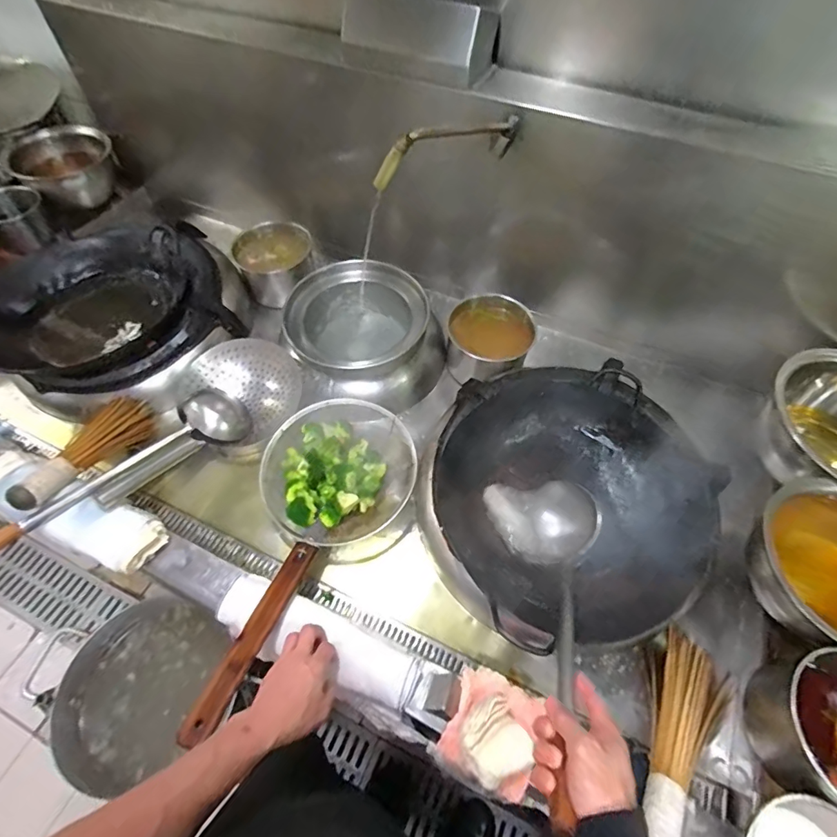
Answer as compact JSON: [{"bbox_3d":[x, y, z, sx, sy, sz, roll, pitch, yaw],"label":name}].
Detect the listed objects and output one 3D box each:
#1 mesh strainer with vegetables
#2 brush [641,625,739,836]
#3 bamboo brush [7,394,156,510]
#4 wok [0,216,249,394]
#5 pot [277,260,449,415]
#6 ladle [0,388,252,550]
[{"bbox_3d":[-0.194,0.214,0.803,0.282,0.140,0.584,13,45,7],"label":"mesh strainer with vegetables"},{"bbox_3d":[0.367,0.461,0.656,0.109,0.061,0.293,32,46,18],"label":"brush"},{"bbox_3d":[-0.632,0.059,0.883,0.082,0.068,0.312,8,29,4],"label":"bamboo brush"},{"bbox_3d":[-0.696,-0.272,1.044,0.471,0.180,0.417,-23,60,-16],"label":"wok"},{"bbox_3d":[-0.129,-0.194,1.064,0.307,0.187,0.315,1,57,-1],"label":"pot"},{"bbox_3d":[-0.559,0.077,0.863,0.487,0.075,0.123,-36,64,-22],"label":"ladle"}]

